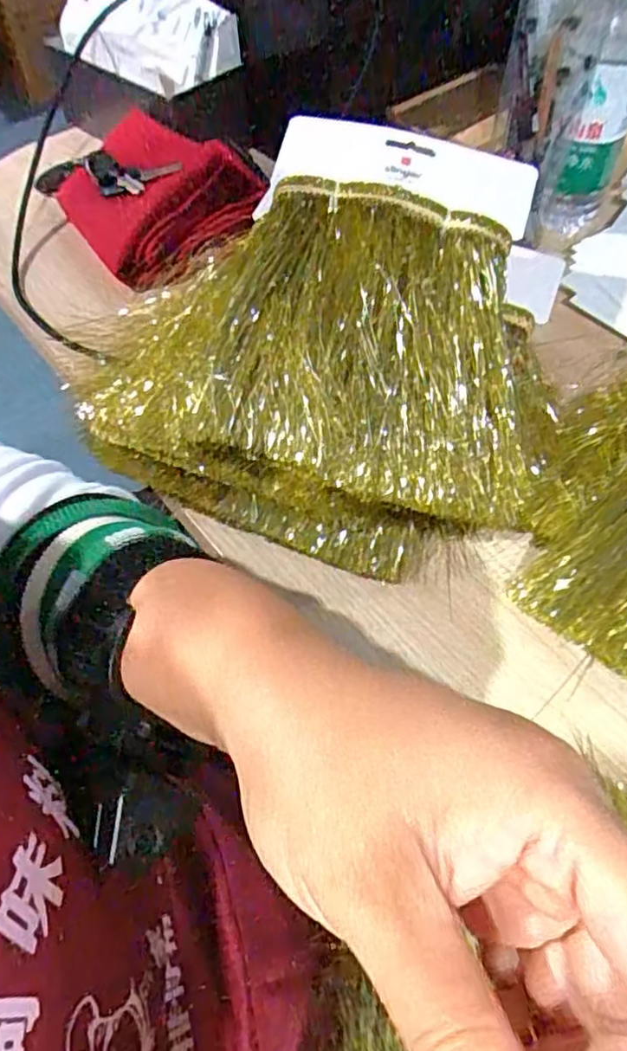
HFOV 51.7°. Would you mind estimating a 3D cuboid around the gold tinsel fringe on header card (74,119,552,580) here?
[{"bbox_3d":[0.005,-0.124,0.384,0.293,0.087,0.249,18,57,11],"label":"gold tinsel fringe on header card"}]

